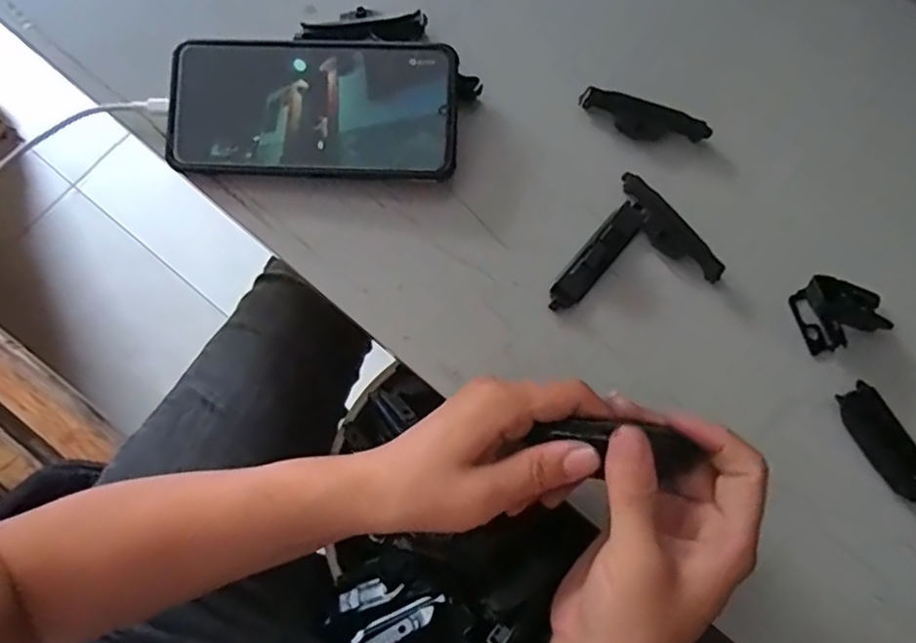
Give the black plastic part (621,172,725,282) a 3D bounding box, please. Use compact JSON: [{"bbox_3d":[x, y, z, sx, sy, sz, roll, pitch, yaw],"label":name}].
[{"bbox_3d":[0.126,-0.055,0.372,0.022,0.010,0.082,-42,81,-8],"label":"black plastic part"}]

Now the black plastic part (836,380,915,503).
[{"bbox_3d":[0.239,0.067,0.345,0.026,0.008,0.065,-25,79,-6],"label":"black plastic part"}]

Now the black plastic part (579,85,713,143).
[{"bbox_3d":[0.114,-0.122,0.379,0.079,0.015,0.018,17,78,3],"label":"black plastic part"}]

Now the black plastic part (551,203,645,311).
[{"bbox_3d":[0.083,-0.039,0.366,0.020,0.017,0.079,39,80,7],"label":"black plastic part"}]

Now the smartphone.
[{"bbox_3d":[-0.084,-0.126,0.367,0.168,0.009,0.078,2,89,-3],"label":"smartphone"}]

